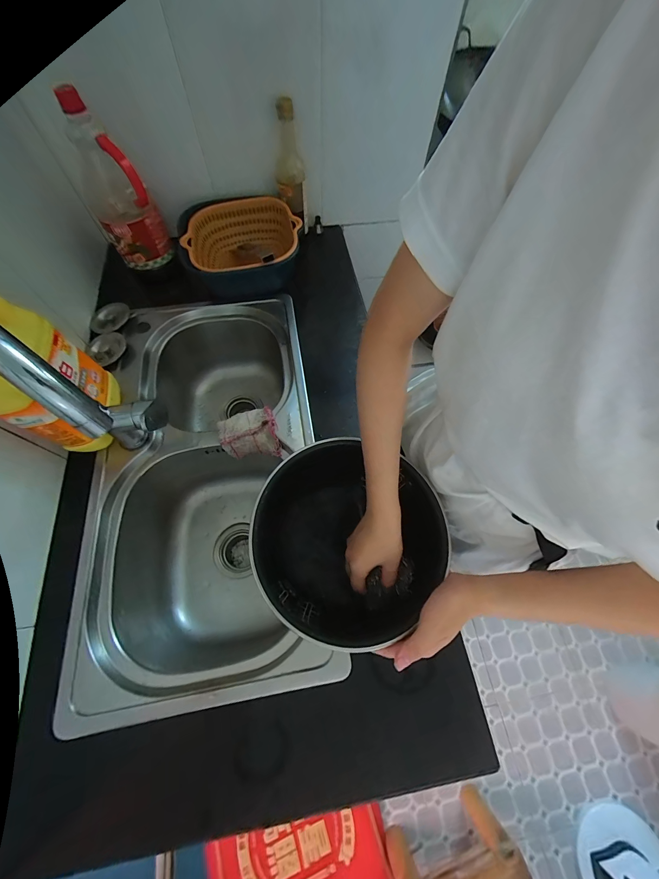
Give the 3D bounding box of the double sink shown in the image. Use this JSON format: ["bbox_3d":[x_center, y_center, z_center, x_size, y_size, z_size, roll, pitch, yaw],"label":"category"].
[{"bbox_3d":[-0.217,0.073,0.620,0.360,0.239,0.690,-6,65,-4],"label":"double sink"}]

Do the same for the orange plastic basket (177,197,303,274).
[{"bbox_3d":[-0.176,-0.402,0.674,0.230,0.112,0.209,-17,66,-9],"label":"orange plastic basket"}]

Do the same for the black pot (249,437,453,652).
[{"bbox_3d":[0.021,0.131,0.409,0.224,0.120,0.218,0,65,-1],"label":"black pot"}]

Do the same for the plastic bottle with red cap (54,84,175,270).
[{"bbox_3d":[-0.383,-0.451,0.552,0.103,0.243,0.085,-22,67,-11],"label":"plastic bottle with red cap"}]

